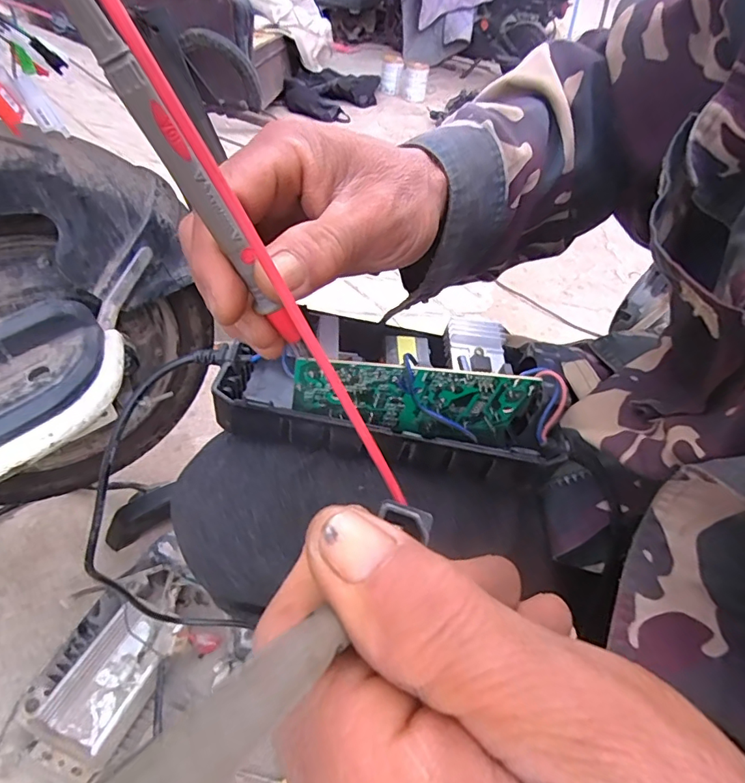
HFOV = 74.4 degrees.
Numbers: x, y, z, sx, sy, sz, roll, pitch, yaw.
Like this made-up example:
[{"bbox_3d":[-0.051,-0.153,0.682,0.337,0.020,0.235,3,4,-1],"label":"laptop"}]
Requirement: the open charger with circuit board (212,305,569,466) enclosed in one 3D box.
[{"bbox_3d":[0.009,-0.005,0.261,0.176,0.069,0.060,4,44,-2],"label":"open charger with circuit board"}]

